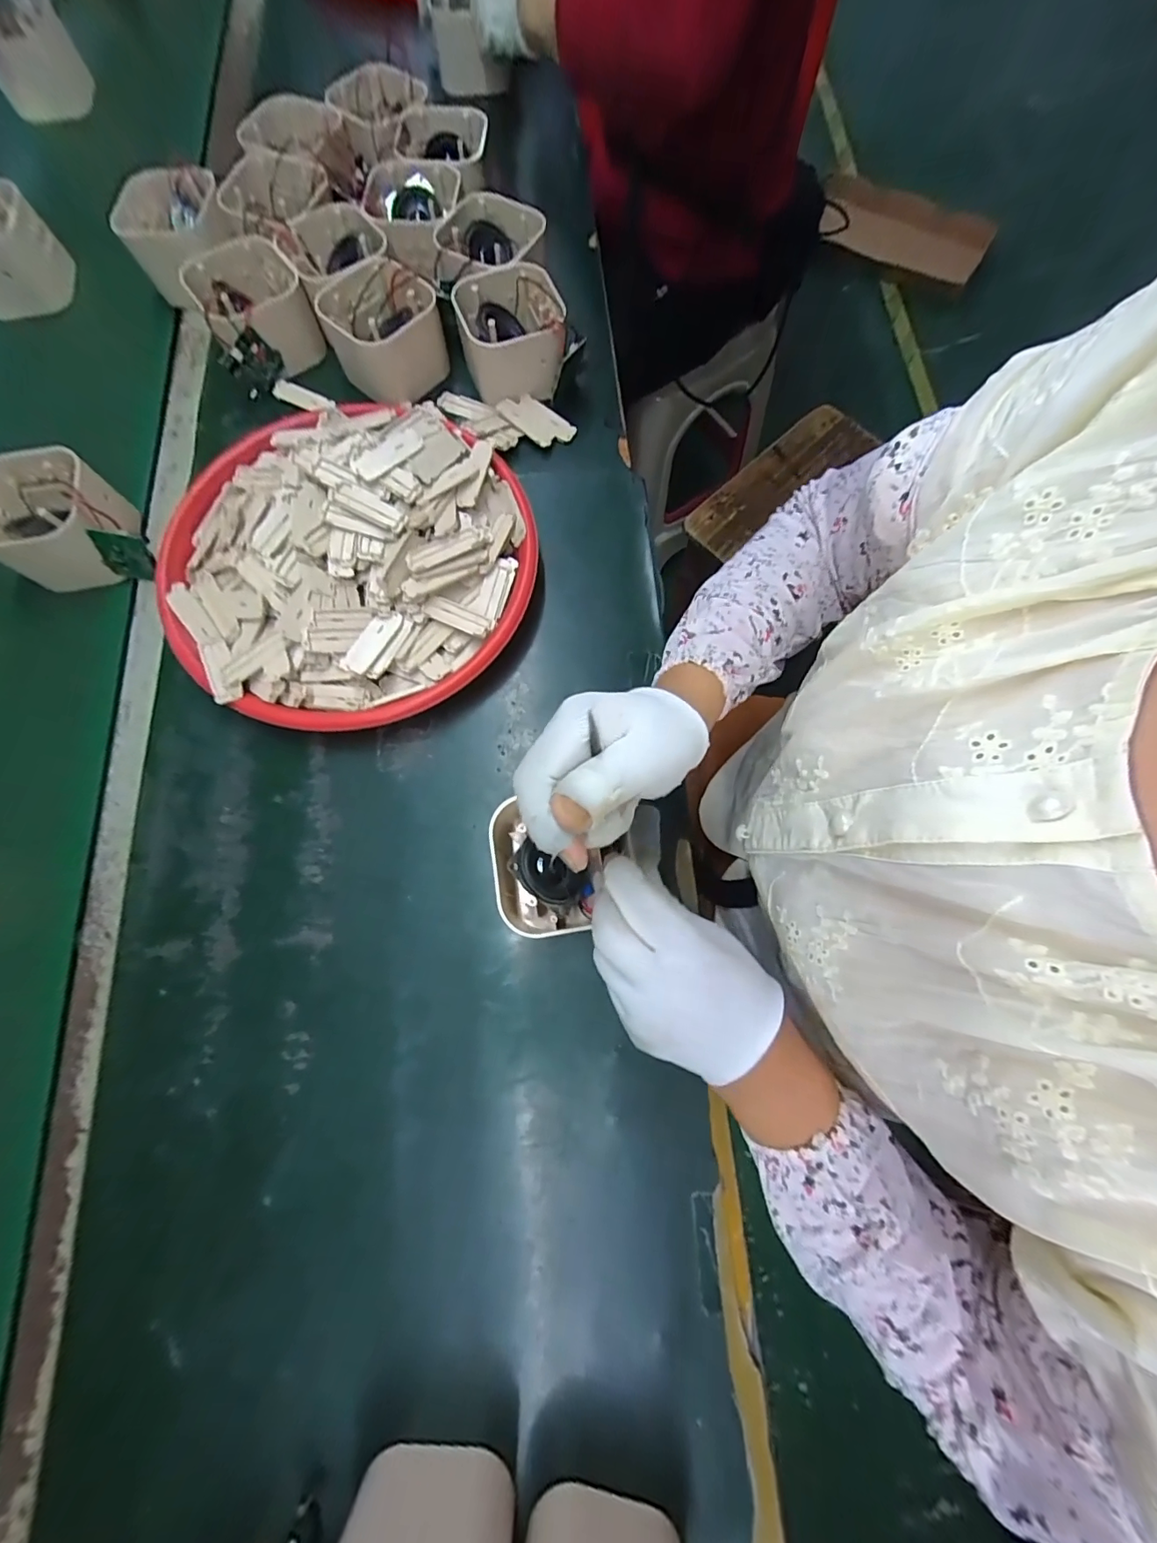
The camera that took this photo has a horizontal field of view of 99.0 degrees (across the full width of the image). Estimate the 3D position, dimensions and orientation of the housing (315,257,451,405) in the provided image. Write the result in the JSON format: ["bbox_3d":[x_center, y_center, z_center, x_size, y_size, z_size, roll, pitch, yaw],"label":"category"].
[{"bbox_3d":[-0.179,-0.402,0.455,0.102,0.061,0.086,31,78,8],"label":"housing"}]

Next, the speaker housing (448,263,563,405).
[{"bbox_3d":[-0.060,-0.391,0.443,0.092,0.053,0.089,-6,76,-2],"label":"speaker housing"}]

